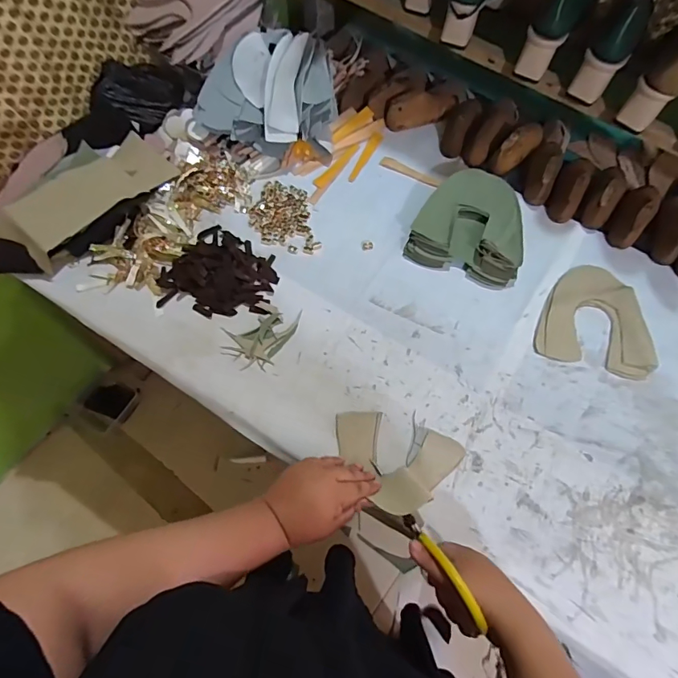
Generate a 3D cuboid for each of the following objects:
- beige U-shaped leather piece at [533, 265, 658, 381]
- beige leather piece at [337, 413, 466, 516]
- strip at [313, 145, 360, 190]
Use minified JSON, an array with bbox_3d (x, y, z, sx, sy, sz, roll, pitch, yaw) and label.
[{"bbox_3d":[0.387,-0.031,0.666,0.163,0.012,0.161,15,67,6],"label":"beige U-shaped leather piece"},{"bbox_3d":[0.067,0.151,0.565,0.162,0.049,0.120,24,69,10],"label":"beige leather piece"},{"bbox_3d":[0.000,-0.306,0.790,0.023,0.004,0.116,38,71,14],"label":"strip"}]

